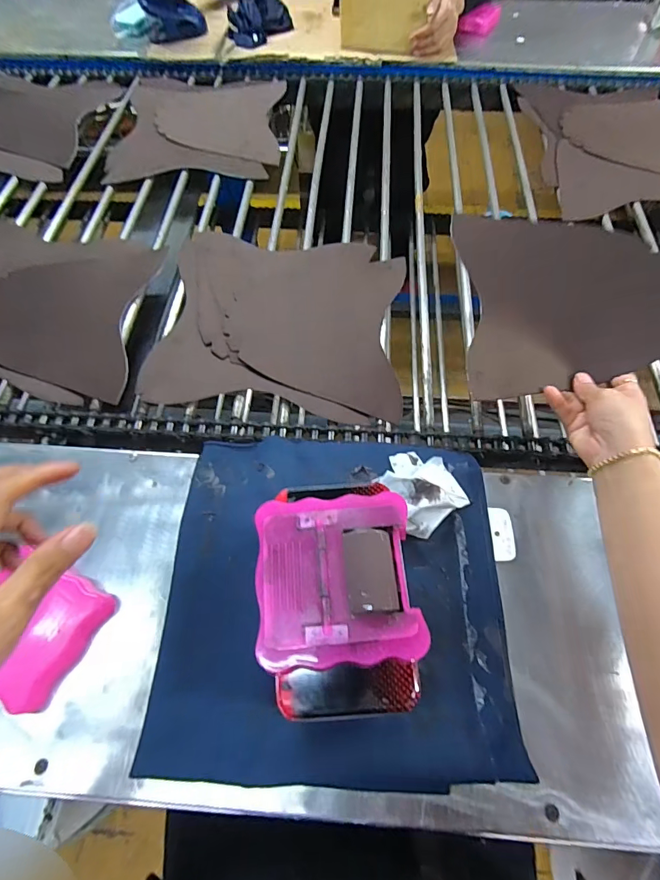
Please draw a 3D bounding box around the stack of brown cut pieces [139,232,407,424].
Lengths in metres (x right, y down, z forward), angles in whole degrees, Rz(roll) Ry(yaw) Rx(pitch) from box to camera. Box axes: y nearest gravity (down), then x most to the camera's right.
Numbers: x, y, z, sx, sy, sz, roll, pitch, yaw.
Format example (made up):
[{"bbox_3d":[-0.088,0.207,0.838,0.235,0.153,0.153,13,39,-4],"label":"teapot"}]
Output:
[{"bbox_3d":[-0.064,-0.167,0.578,0.312,0.017,0.296,5,64,3],"label":"stack of brown cut pieces"}]

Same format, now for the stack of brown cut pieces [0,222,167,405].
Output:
[{"bbox_3d":[-0.409,-0.191,0.587,0.309,0.020,0.299,4,64,3],"label":"stack of brown cut pieces"}]

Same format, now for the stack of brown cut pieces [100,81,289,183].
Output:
[{"bbox_3d":[-0.238,-0.595,0.788,0.287,0.024,0.326,0,64,1],"label":"stack of brown cut pieces"}]

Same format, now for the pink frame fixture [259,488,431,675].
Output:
[{"bbox_3d":[0.005,0.089,0.283,0.102,0.011,0.106,-4,64,-1],"label":"pink frame fixture"}]

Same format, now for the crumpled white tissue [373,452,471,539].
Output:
[{"bbox_3d":[0.088,0.043,0.421,0.084,0.047,0.084,-35,68,-15],"label":"crumpled white tissue"}]

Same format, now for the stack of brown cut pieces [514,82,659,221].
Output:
[{"bbox_3d":[0.504,-0.533,0.752,0.275,0.013,0.387,0,64,1],"label":"stack of brown cut pieces"}]

